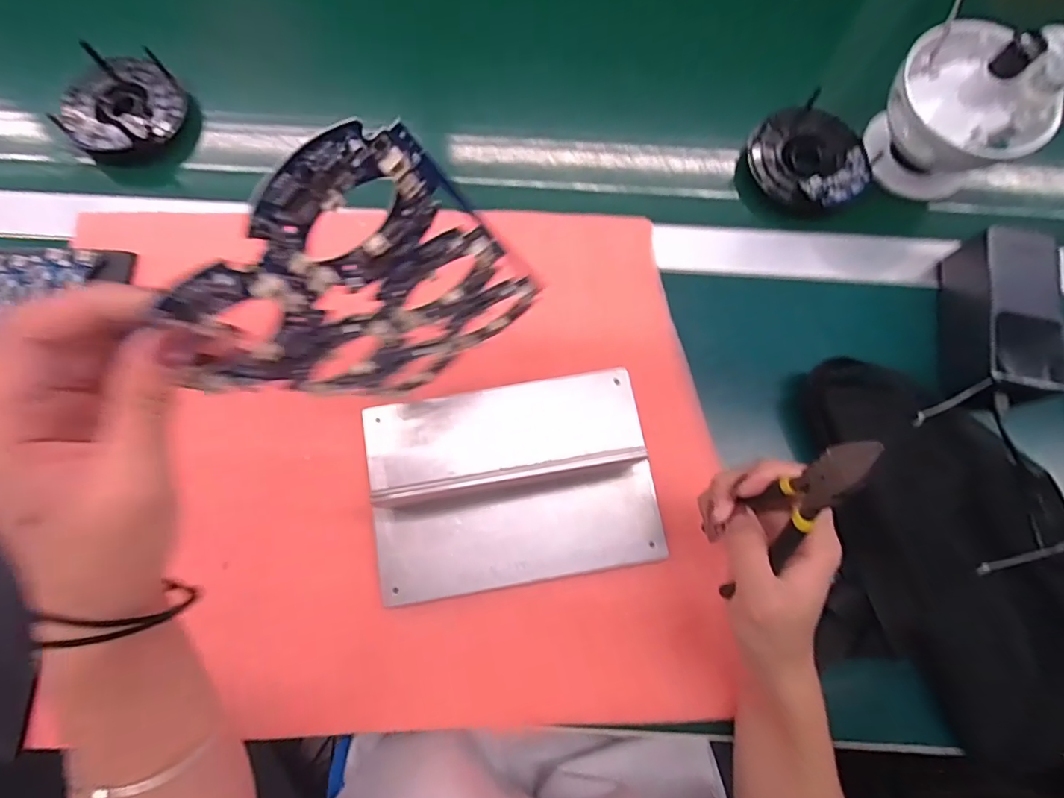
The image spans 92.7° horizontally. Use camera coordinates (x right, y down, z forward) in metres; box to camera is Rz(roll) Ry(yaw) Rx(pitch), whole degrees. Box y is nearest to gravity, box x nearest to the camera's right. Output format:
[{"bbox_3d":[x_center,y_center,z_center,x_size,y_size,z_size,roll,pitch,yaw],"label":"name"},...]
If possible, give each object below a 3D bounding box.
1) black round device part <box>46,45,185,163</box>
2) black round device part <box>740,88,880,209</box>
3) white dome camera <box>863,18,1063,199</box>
[{"bbox_3d":[-0.358,-0.259,0.443,0.113,0.020,0.100,41,80,10],"label":"black round device part"},{"bbox_3d":[0.246,-0.219,0.450,0.100,0.032,0.105,0,76,1],"label":"black round device part"},{"bbox_3d":[0.351,-0.238,0.411,0.120,0.096,0.115,-40,79,-9],"label":"white dome camera"}]

